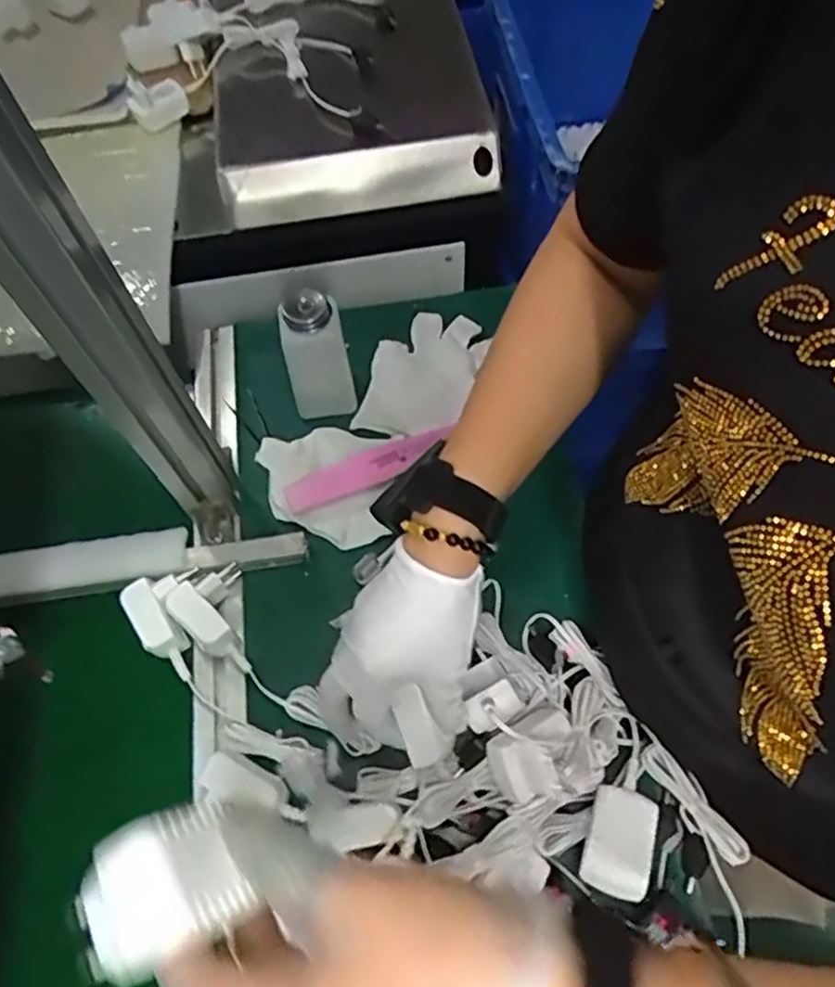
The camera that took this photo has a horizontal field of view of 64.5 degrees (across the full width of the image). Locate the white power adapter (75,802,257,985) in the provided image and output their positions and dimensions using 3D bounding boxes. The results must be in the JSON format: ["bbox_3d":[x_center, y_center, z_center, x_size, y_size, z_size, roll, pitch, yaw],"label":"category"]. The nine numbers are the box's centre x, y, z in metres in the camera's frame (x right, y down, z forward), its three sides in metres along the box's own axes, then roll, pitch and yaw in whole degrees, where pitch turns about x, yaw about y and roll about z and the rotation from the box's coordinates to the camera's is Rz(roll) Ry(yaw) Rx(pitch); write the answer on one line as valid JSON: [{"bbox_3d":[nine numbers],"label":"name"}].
[{"bbox_3d":[-0.090,0.136,0.230,0.048,0.025,0.042,-12,65,-38],"label":"white power adapter"}]

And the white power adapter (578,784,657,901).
[{"bbox_3d":[0.126,0.216,0.414,0.038,0.020,0.059,14,42,17],"label":"white power adapter"}]

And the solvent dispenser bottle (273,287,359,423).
[{"bbox_3d":[-0.086,-0.119,0.565,0.053,0.117,0.044,-11,63,-3],"label":"solvent dispenser bottle"}]

